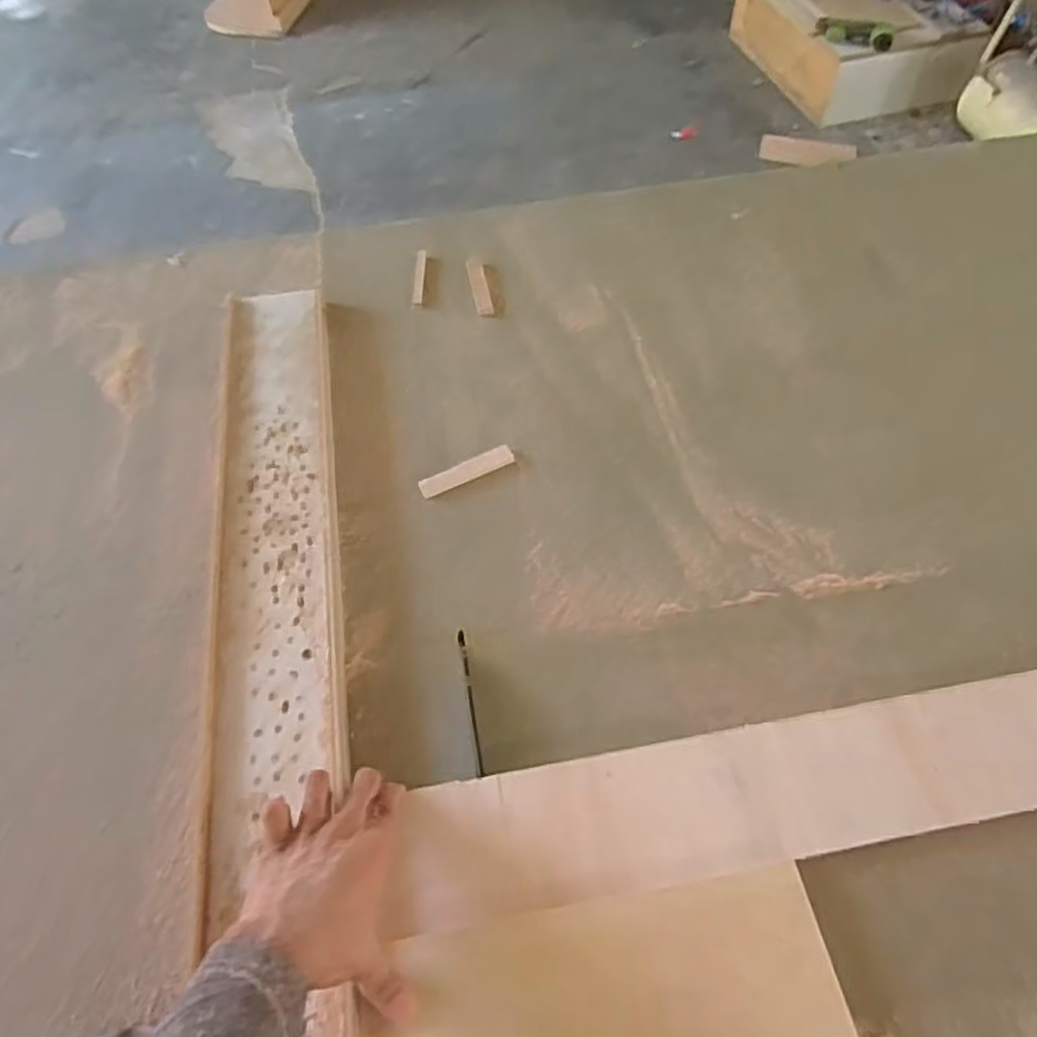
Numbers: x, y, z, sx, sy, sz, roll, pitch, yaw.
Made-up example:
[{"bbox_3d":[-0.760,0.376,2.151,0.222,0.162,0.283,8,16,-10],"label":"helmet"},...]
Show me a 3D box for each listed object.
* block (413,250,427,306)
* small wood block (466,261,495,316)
[{"bbox_3d":[-0.124,-0.301,0.936,0.013,0.009,0.093,-1,57,2],"label":"block"},{"bbox_3d":[-0.047,-0.286,0.927,0.021,0.010,0.090,-11,57,-5],"label":"small wood block"}]

